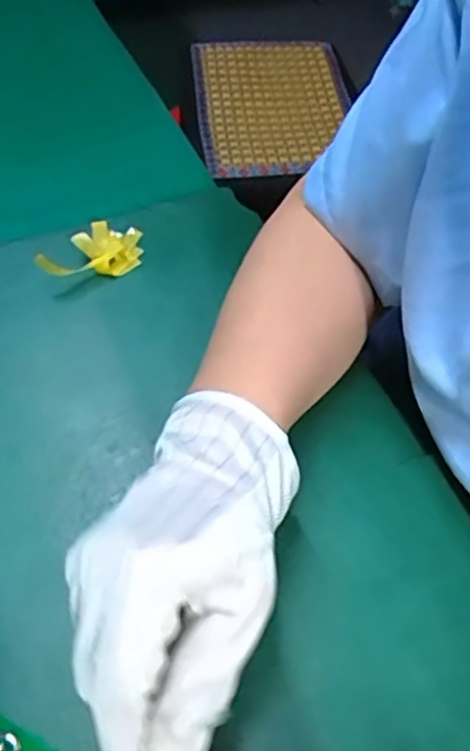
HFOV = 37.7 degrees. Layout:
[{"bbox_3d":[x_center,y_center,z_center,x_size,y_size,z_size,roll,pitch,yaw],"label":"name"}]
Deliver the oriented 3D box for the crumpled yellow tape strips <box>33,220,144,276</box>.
[{"bbox_3d":[-0.097,-0.087,0.463,0.069,0.019,0.043,-11,55,-11],"label":"crumpled yellow tape strips"}]

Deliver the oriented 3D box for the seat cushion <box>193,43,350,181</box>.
[{"bbox_3d":[0.057,-0.386,0.977,0.219,0.025,0.312,-3,54,-6],"label":"seat cushion"}]

